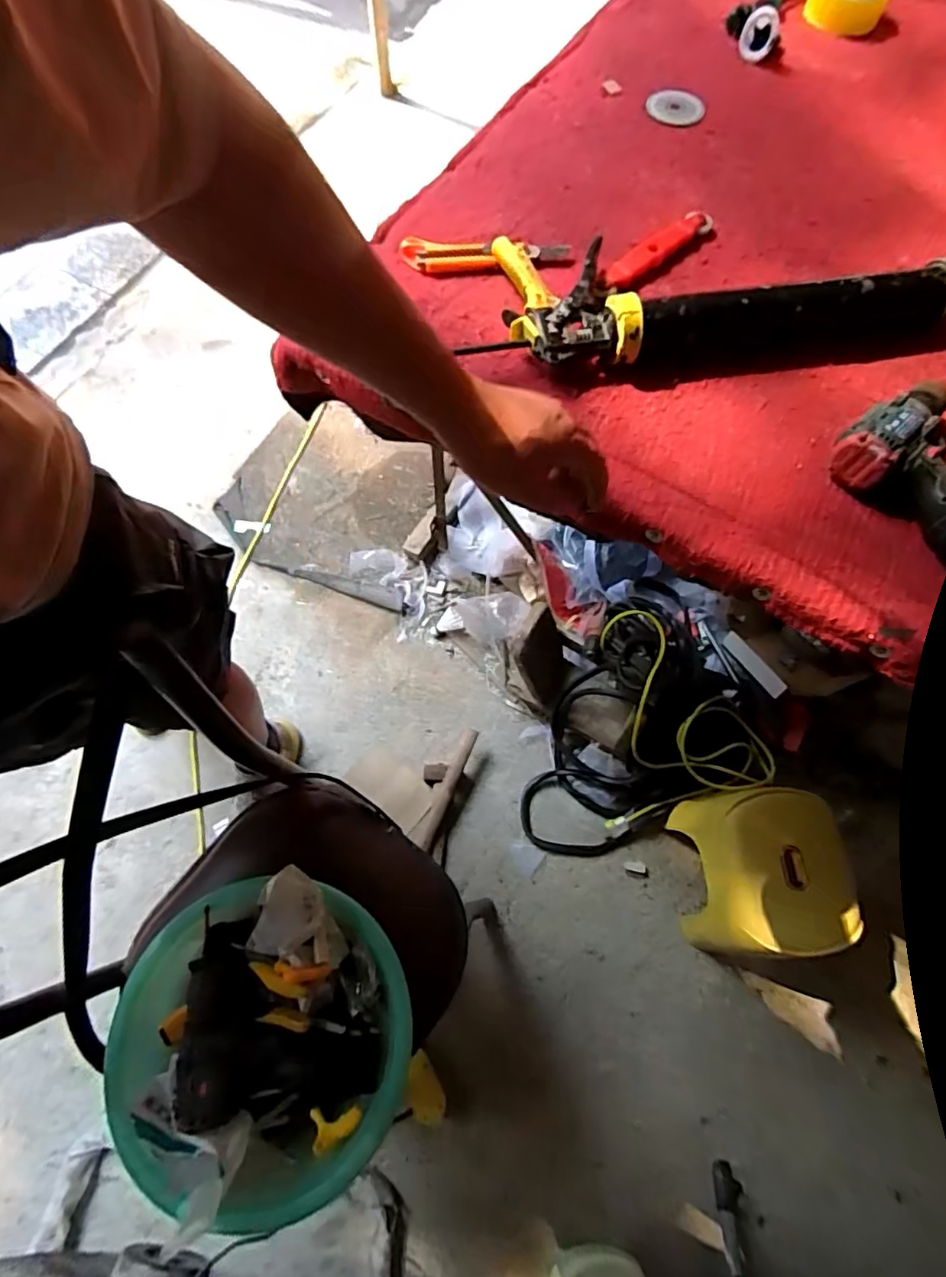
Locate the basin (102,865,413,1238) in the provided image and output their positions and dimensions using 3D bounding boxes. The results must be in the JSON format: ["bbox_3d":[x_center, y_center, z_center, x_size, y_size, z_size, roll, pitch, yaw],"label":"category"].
[{"bbox_3d":[-0.231,0.421,0.613,0.304,0.110,0.293,-13,70,-6],"label":"basin"}]

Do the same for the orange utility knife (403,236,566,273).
[{"bbox_3d":[0.014,-0.446,0.673,0.194,0.020,0.037,-2,69,-2],"label":"orange utility knife"}]

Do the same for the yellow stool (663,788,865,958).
[{"bbox_3d":[0.541,0.449,1.136,0.254,0.237,0.286,-10,71,-6],"label":"yellow stool"}]

